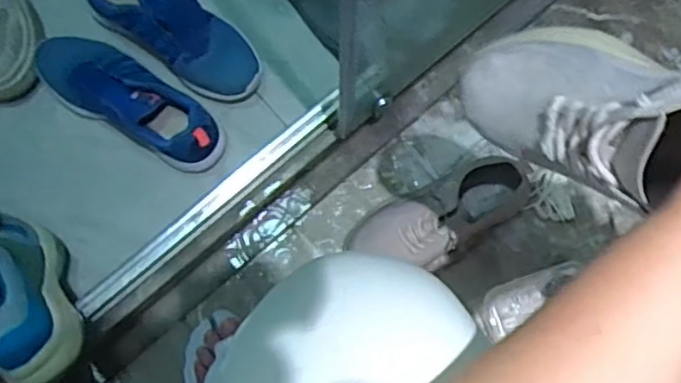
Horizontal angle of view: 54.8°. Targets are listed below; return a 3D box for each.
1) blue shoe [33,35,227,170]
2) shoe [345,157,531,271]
[{"bbox_3d":[-0.276,-0.121,0.839,0.277,0.104,0.091,34,79,6],"label":"blue shoe"},{"bbox_3d":[0.129,0.037,0.827,0.237,0.090,0.102,-25,79,-6],"label":"shoe"}]

